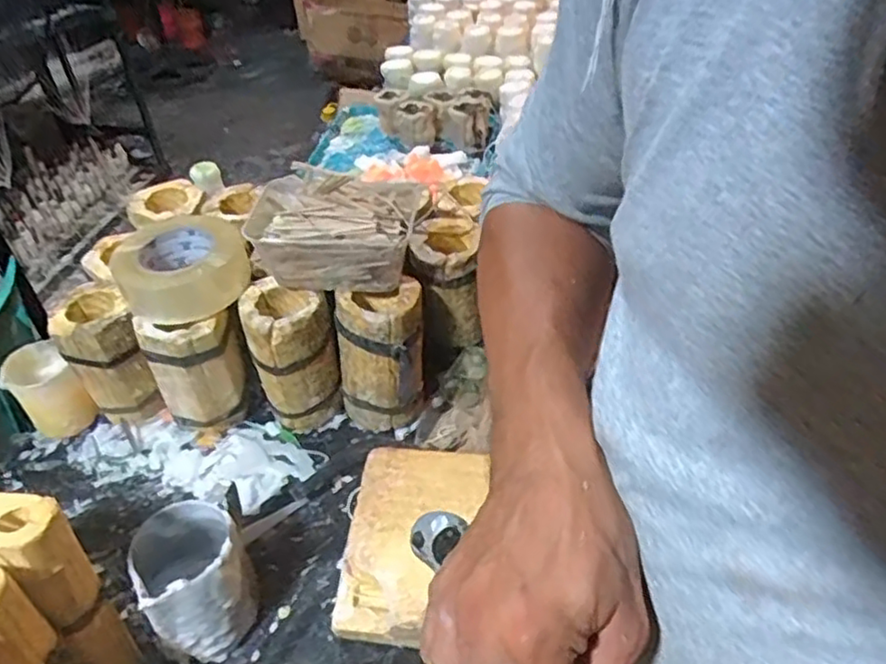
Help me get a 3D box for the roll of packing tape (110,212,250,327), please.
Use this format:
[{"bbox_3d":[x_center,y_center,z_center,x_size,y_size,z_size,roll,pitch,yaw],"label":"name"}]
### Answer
[{"bbox_3d":[-0.276,-0.074,0.707,0.133,0.052,0.137,-24,46,-22],"label":"roll of packing tape"}]

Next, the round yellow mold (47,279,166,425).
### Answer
[{"bbox_3d":[-0.372,0.030,0.742,0.075,0.145,0.086,-25,47,-22],"label":"round yellow mold"}]

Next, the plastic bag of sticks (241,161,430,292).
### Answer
[{"bbox_3d":[-0.108,-0.111,0.708,0.175,0.079,0.127,-4,42,-1],"label":"plastic bag of sticks"}]

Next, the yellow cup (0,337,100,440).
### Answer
[{"bbox_3d":[-0.447,0.069,0.751,0.080,0.087,0.062,31,52,32],"label":"yellow cup"}]

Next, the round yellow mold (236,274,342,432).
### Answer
[{"bbox_3d":[-0.166,0.025,0.742,0.089,0.151,0.089,-17,44,-15],"label":"round yellow mold"}]

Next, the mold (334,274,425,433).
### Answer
[{"bbox_3d":[-0.068,0.025,0.731,0.092,0.149,0.099,-2,42,2],"label":"mold"}]

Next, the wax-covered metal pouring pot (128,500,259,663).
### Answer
[{"bbox_3d":[-0.211,0.210,0.574,0.082,0.101,0.094,-25,47,-23],"label":"wax-covered metal pouring pot"}]

